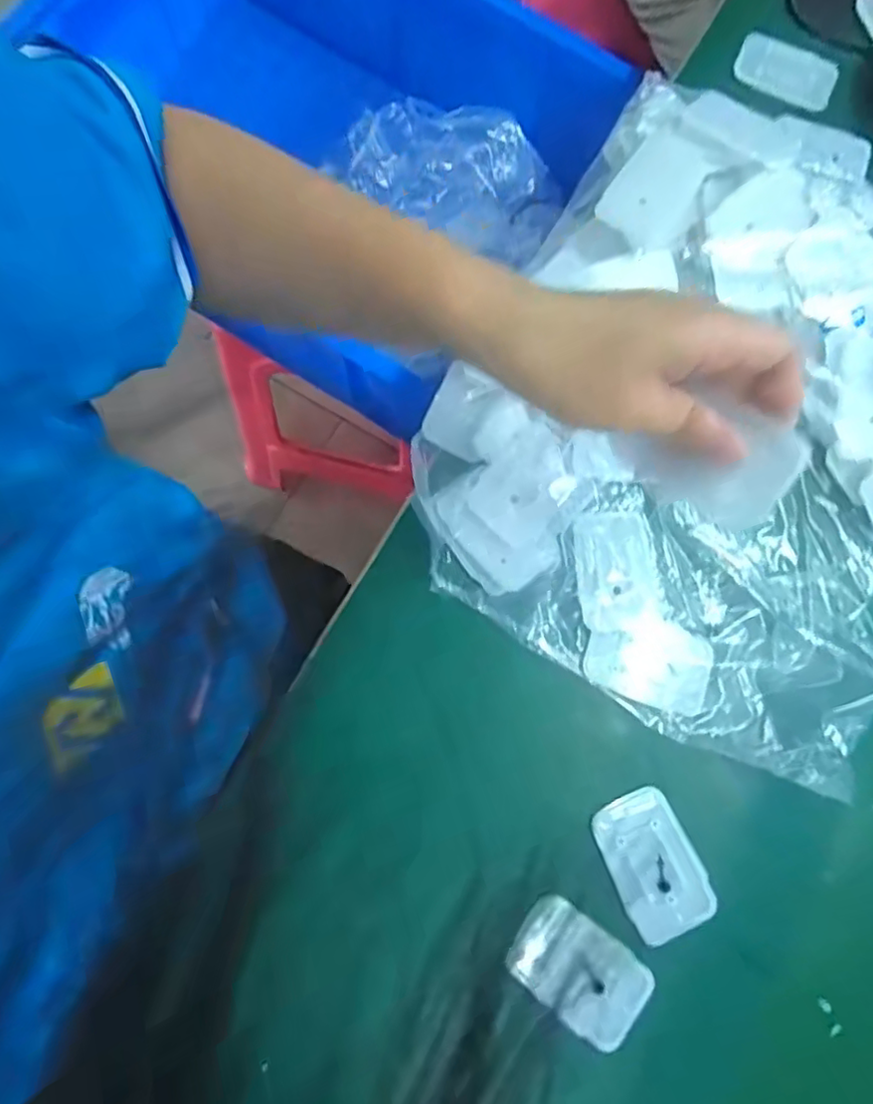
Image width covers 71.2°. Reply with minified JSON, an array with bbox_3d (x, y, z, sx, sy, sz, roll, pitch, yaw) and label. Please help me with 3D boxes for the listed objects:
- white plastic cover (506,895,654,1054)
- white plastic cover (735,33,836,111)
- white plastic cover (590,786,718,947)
[{"bbox_3d":[0.072,0.210,0.305,0.069,0.009,0.044,39,77,2],"label":"white plastic cover"},{"bbox_3d":[0.248,-0.341,0.430,0.070,0.006,0.040,26,76,-1],"label":"white plastic cover"},{"bbox_3d":[0.114,0.164,0.320,0.046,0.006,0.069,-21,82,-11],"label":"white plastic cover"}]

